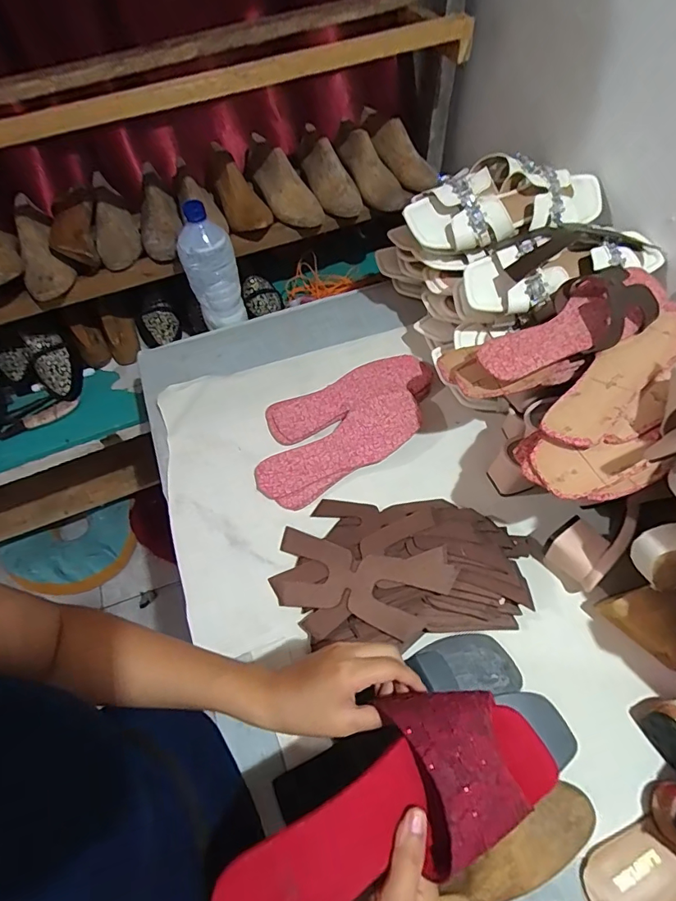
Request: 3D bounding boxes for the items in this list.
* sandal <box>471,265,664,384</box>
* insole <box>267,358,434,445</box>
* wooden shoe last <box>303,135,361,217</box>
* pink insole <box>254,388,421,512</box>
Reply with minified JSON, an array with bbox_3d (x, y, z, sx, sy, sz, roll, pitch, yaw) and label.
[{"bbox_3d":[0.263,-0.145,0.510,0.243,0.042,0.089,-26,60,-13],"label":"sandal"},{"bbox_3d":[0.017,-0.081,0.687,0.247,0.019,0.082,-20,59,-10],"label":"insole"},{"bbox_3d":[-0.014,-0.501,0.860,0.065,0.078,0.165,-31,82,-16],"label":"wooden shoe last"},{"bbox_3d":[0.008,-0.002,0.635,0.241,0.026,0.083,-31,62,-16],"label":"pink insole"}]

